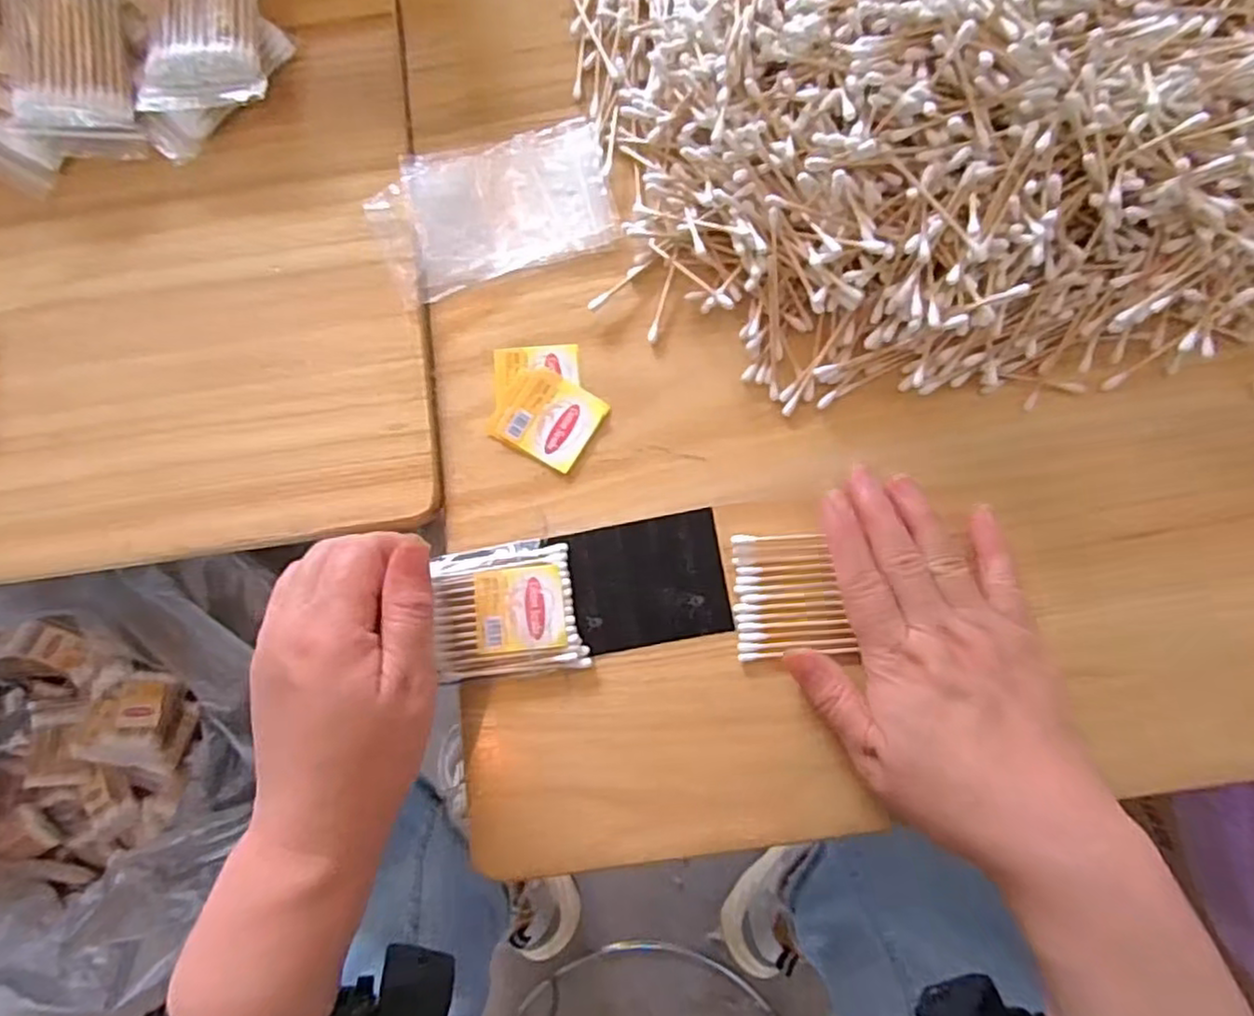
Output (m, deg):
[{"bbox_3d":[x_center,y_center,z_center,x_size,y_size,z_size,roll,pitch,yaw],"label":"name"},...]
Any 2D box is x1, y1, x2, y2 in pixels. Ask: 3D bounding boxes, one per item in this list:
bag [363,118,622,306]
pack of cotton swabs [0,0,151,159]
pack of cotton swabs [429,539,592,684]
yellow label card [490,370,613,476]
[{"bbox_3d":[-0.070,-0.159,0.367,0.123,0.009,0.073,-19,81,-3],"label":"bag"},{"bbox_3d":[-0.290,-0.230,0.360,0.057,0.015,0.089,-8,103,-11],"label":"pack of cotton swabs"},{"bbox_3d":[-0.057,0.048,0.332,0.066,0.011,0.061,-6,80,-1],"label":"pack of cotton swabs"},{"bbox_3d":[-0.040,-0.046,0.353,0.049,0.004,0.043,28,82,5],"label":"yellow label card"}]

